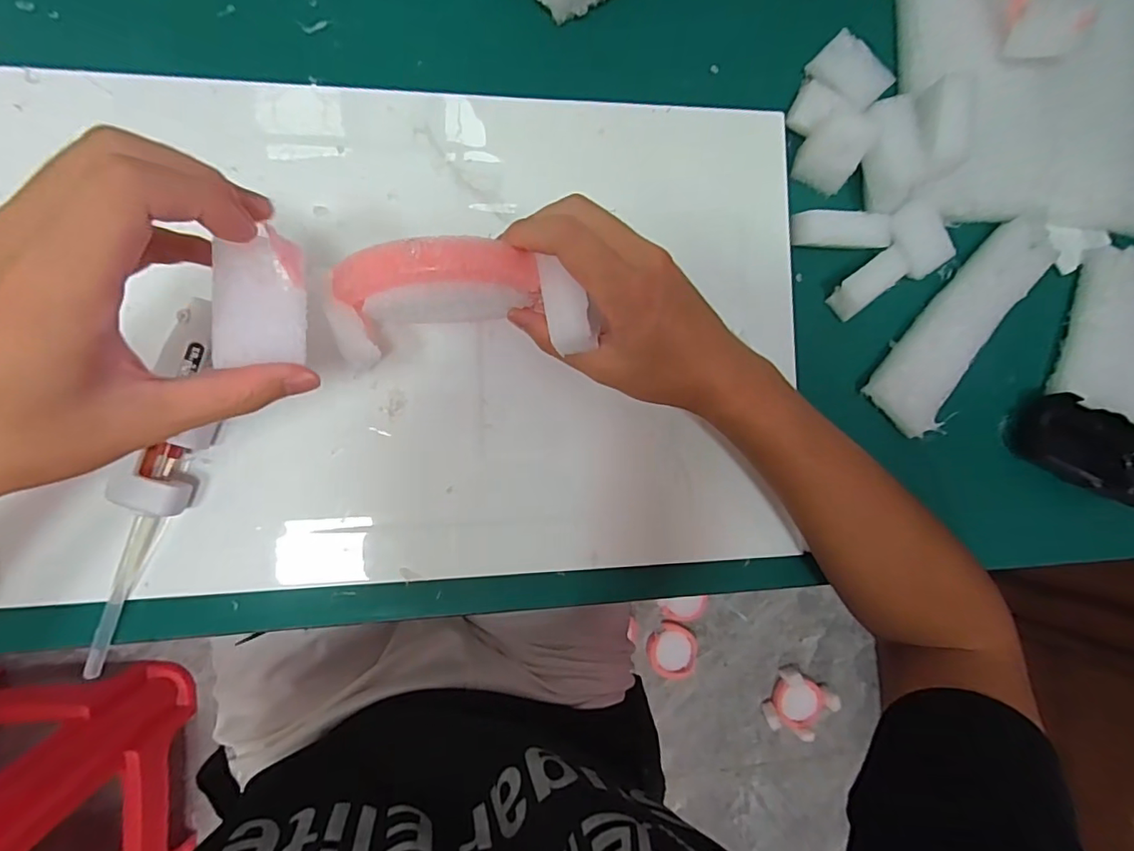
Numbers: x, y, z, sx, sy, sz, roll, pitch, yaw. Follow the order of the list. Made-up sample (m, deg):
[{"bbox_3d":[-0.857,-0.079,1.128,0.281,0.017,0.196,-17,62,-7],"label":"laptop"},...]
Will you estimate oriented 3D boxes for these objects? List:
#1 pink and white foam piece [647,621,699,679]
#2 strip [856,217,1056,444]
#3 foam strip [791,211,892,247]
[{"bbox_3d":[0.224,0.472,1.134,0.114,0.015,0.105,45,83,-5],"label":"pink and white foam piece"},{"bbox_3d":[0.280,-0.076,0.375,0.049,0.016,0.179,41,83,-4],"label":"strip"},{"bbox_3d":[0.181,-0.129,0.358,0.061,0.009,0.023,5,86,9],"label":"foam strip"}]

